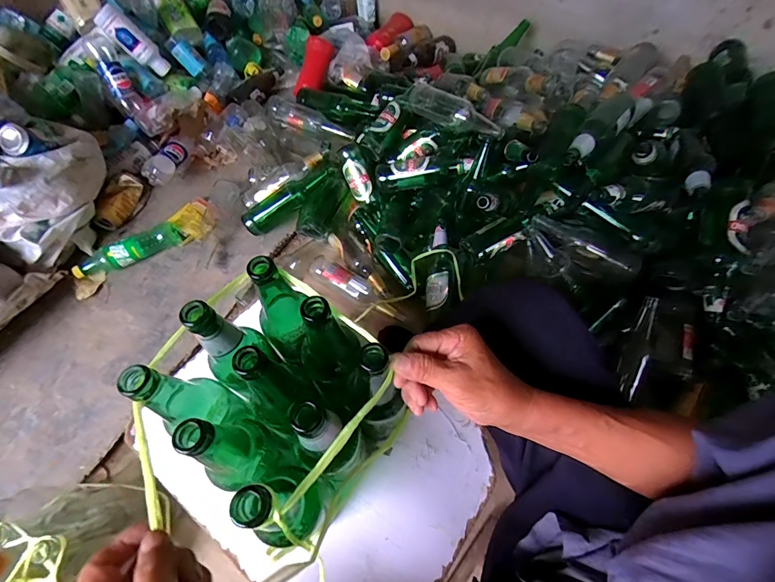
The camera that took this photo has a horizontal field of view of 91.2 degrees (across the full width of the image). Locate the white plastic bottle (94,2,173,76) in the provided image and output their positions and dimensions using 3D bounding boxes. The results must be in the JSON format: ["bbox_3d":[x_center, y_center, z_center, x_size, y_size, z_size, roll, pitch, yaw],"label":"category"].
[{"bbox_3d":[-0.695,-0.689,1.051,0.063,0.183,0.060,-18,60,24],"label":"white plastic bottle"}]

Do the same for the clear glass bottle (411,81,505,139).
[{"bbox_3d":[0.156,-0.425,0.912,0.060,0.064,0.286,-37,57,-19],"label":"clear glass bottle"}]

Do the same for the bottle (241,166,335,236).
[{"bbox_3d":[-0.255,-0.241,0.955,0.258,0.061,0.074,-36,69,0],"label":"bottle"}]

